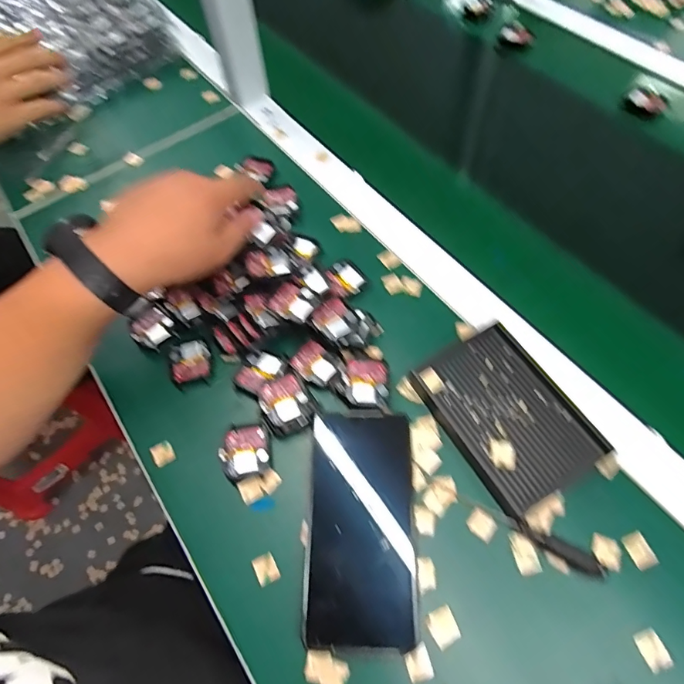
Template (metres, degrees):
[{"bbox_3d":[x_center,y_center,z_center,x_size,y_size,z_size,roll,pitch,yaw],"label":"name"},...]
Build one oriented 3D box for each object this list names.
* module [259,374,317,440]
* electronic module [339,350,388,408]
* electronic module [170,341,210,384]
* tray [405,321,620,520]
[{"bbox_3d":[-0.045,0.052,0.381,0.040,0.015,0.048,-26,62,-10],"label":"module"},{"bbox_3d":[0.018,0.031,0.386,0.039,0.019,0.048,3,61,6],"label":"electronic module"},{"bbox_3d":[-0.136,0.017,0.415,0.033,0.008,0.038,-16,61,-5],"label":"electronic module"},{"bbox_3d":[0.128,0.058,0.367,0.090,0.022,0.130,-29,63,-12],"label":"tray"}]

